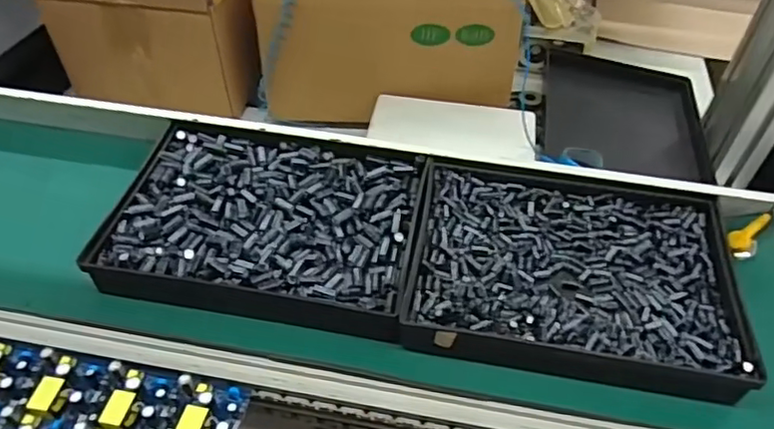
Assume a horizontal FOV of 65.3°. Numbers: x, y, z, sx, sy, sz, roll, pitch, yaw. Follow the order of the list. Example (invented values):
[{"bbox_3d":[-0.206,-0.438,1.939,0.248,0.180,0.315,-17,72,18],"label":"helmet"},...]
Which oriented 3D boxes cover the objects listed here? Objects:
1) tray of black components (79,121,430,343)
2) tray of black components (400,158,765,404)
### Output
[{"bbox_3d":[-0.091,0.008,0.469,0.223,0.034,0.168,5,45,10],"label":"tray of black components"},{"bbox_3d":[0.133,0.040,0.444,0.231,0.026,0.176,6,46,11],"label":"tray of black components"}]

